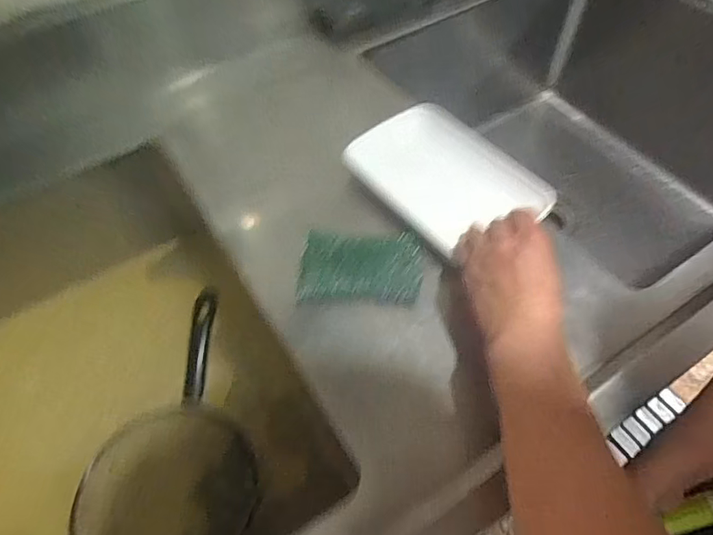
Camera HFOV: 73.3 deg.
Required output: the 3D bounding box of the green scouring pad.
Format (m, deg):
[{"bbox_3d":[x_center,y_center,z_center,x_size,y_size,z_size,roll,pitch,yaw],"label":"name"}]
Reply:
[{"bbox_3d":[0.003,-0.002,0.476,0.119,0.012,0.073,-1,70,0],"label":"green scouring pad"}]

